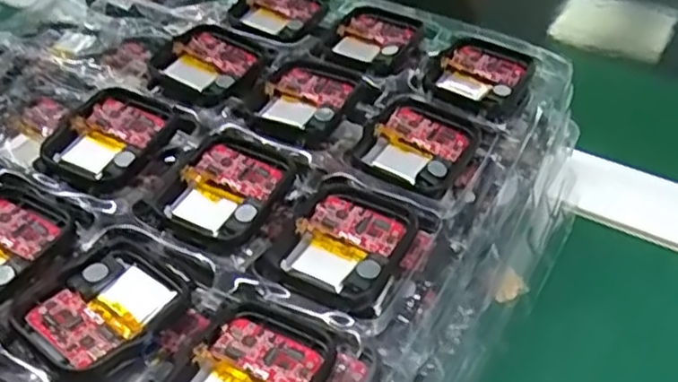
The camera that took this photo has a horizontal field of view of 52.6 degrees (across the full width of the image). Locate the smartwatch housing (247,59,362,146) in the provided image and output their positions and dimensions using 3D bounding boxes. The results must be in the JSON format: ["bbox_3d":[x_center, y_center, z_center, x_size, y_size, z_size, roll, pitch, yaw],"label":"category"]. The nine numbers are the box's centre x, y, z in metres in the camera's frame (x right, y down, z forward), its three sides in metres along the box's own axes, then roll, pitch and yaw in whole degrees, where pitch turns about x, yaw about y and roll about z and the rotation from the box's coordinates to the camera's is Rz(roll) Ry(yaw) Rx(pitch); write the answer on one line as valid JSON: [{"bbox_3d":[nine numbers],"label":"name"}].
[{"bbox_3d":[-0.014,-0.038,0.272,0.036,0.004,0.049,18,47,19],"label":"smartwatch housing"}]

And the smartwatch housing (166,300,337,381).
[{"bbox_3d":[-0.023,0.050,0.187,0.037,0.006,0.044,23,49,23],"label":"smartwatch housing"}]

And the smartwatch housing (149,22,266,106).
[{"bbox_3d":[-0.053,-0.055,0.289,0.041,0.008,0.045,26,50,25],"label":"smartwatch housing"}]

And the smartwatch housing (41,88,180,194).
[{"bbox_3d":[-0.086,-0.018,0.257,0.035,0.014,0.042,25,50,24],"label":"smartwatch housing"}]

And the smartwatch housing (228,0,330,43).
[{"bbox_3d":[-0.027,-0.087,0.327,0.041,0.007,0.039,23,49,23],"label":"smartwatch housing"}]

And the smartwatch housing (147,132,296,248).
[{"bbox_3d":[-0.040,-0.003,0.237,0.040,0.005,0.042,26,50,25],"label":"smartwatch housing"}]

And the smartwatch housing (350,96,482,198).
[{"bbox_3d":[0.031,-0.018,0.256,0.037,0.005,0.045,23,49,22],"label":"smartwatch housing"}]

